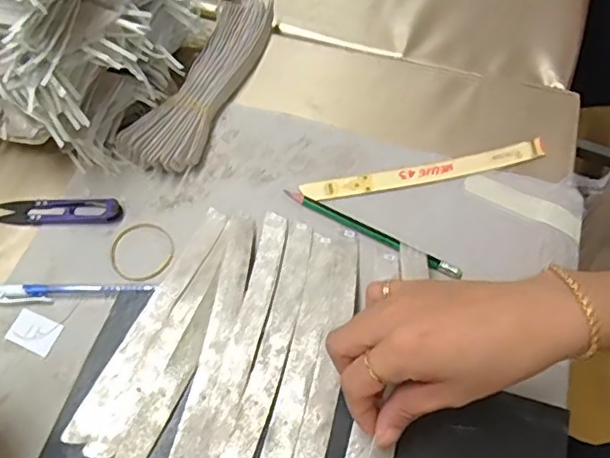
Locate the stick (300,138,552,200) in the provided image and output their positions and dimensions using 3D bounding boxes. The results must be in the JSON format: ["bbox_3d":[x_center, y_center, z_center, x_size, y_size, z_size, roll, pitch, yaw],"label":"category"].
[{"bbox_3d":[0.099,-0.047,0.486,0.203,0.004,0.021,-11,62,-5],"label":"stick"}]

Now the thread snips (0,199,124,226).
[{"bbox_3d":[-0.194,-0.013,0.465,0.100,0.017,0.021,3,61,-2],"label":"thread snips"}]

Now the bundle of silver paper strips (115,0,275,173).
[{"bbox_3d":[-0.087,-0.135,0.523,0.065,0.022,0.203,23,62,9],"label":"bundle of silver paper strips"}]

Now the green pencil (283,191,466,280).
[{"bbox_3d":[0.049,0.001,0.456,0.147,0.009,0.009,28,63,11],"label":"green pencil"}]

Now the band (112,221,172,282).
[{"bbox_3d":[-0.122,0.017,0.449,0.053,0.004,0.047,32,66,25],"label":"band"}]

